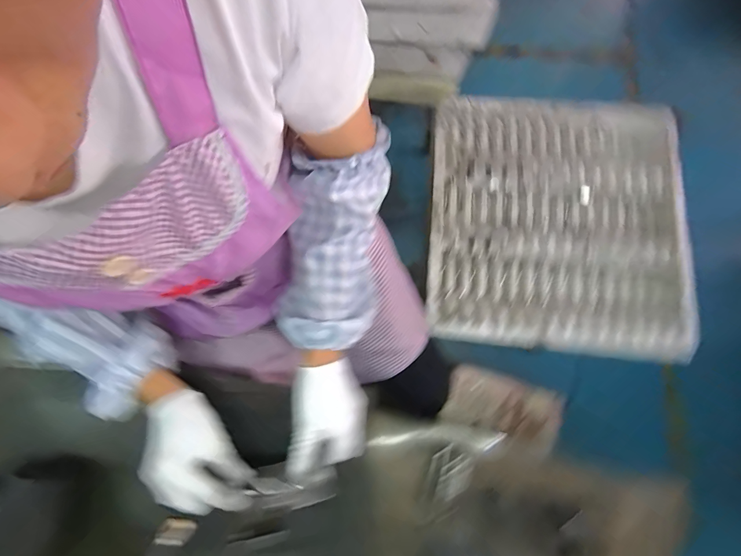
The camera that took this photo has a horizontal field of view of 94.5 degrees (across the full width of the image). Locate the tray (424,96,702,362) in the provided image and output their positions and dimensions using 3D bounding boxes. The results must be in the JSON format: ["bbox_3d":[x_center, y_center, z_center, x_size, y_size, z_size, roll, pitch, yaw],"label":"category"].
[{"bbox_3d":[0.405,-0.133,0.758,0.564,0.065,0.566,4,77,0],"label":"tray"}]

